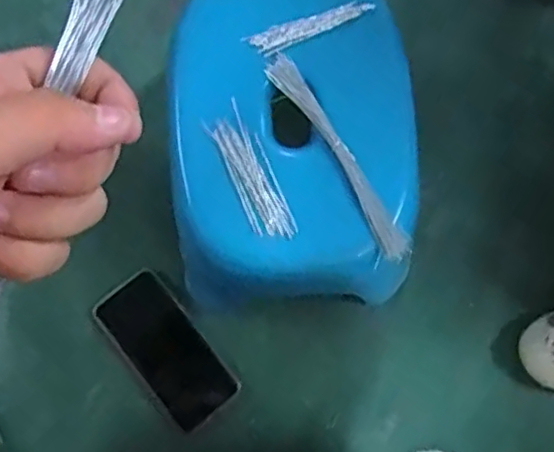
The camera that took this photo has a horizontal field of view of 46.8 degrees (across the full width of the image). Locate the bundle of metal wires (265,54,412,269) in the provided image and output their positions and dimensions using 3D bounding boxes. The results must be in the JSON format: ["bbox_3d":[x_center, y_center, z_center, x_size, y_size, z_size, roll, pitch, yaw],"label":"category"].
[{"bbox_3d":[0.049,-0.058,0.509,0.032,0.013,0.190,-28,80,-4],"label":"bundle of metal wires"}]

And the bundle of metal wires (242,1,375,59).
[{"bbox_3d":[0.027,-0.167,0.533,0.105,0.005,0.021,-23,81,-4],"label":"bundle of metal wires"}]

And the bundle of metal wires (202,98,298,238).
[{"bbox_3d":[-0.020,-0.041,0.512,0.034,0.004,0.113,-24,81,-4],"label":"bundle of metal wires"}]

